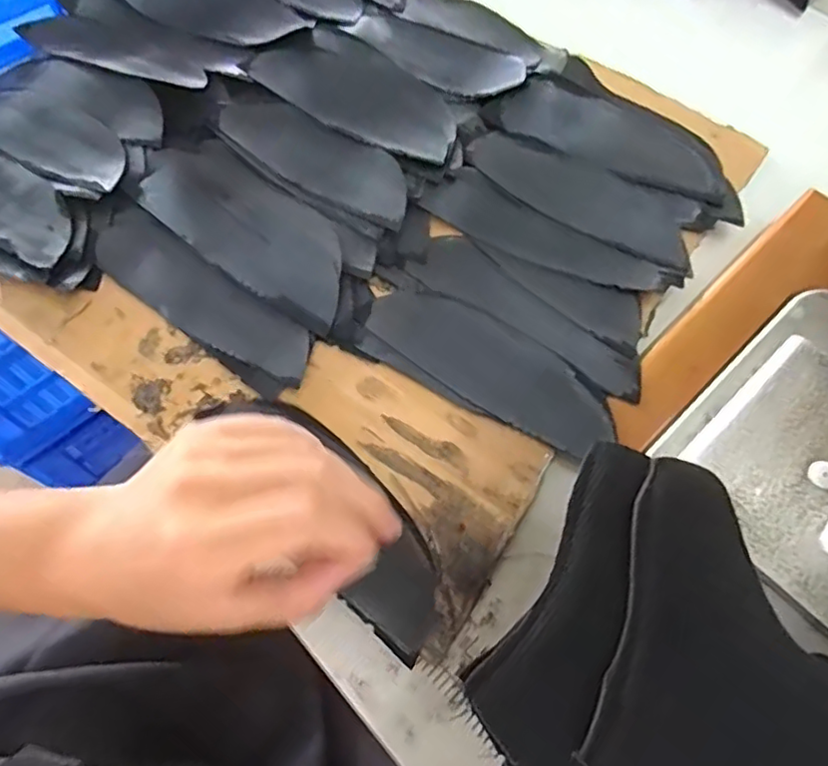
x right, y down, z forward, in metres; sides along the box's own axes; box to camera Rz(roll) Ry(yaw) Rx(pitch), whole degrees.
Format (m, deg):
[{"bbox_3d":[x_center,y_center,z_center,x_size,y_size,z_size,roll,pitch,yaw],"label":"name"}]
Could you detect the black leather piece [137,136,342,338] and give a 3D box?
[{"bbox_3d":[-0.087,-0.084,0.331,0.141,0.006,0.060,39,69,17],"label":"black leather piece"}]

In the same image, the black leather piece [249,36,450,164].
[{"bbox_3d":[-0.031,-0.172,0.368,0.131,0.006,0.056,34,73,12],"label":"black leather piece"}]

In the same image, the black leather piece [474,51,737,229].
[{"bbox_3d":[0.122,-0.143,0.357,0.149,0.015,0.065,34,67,15],"label":"black leather piece"}]

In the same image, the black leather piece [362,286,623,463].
[{"bbox_3d":[0.039,-0.011,0.307,0.127,0.004,0.047,33,67,14],"label":"black leather piece"}]

